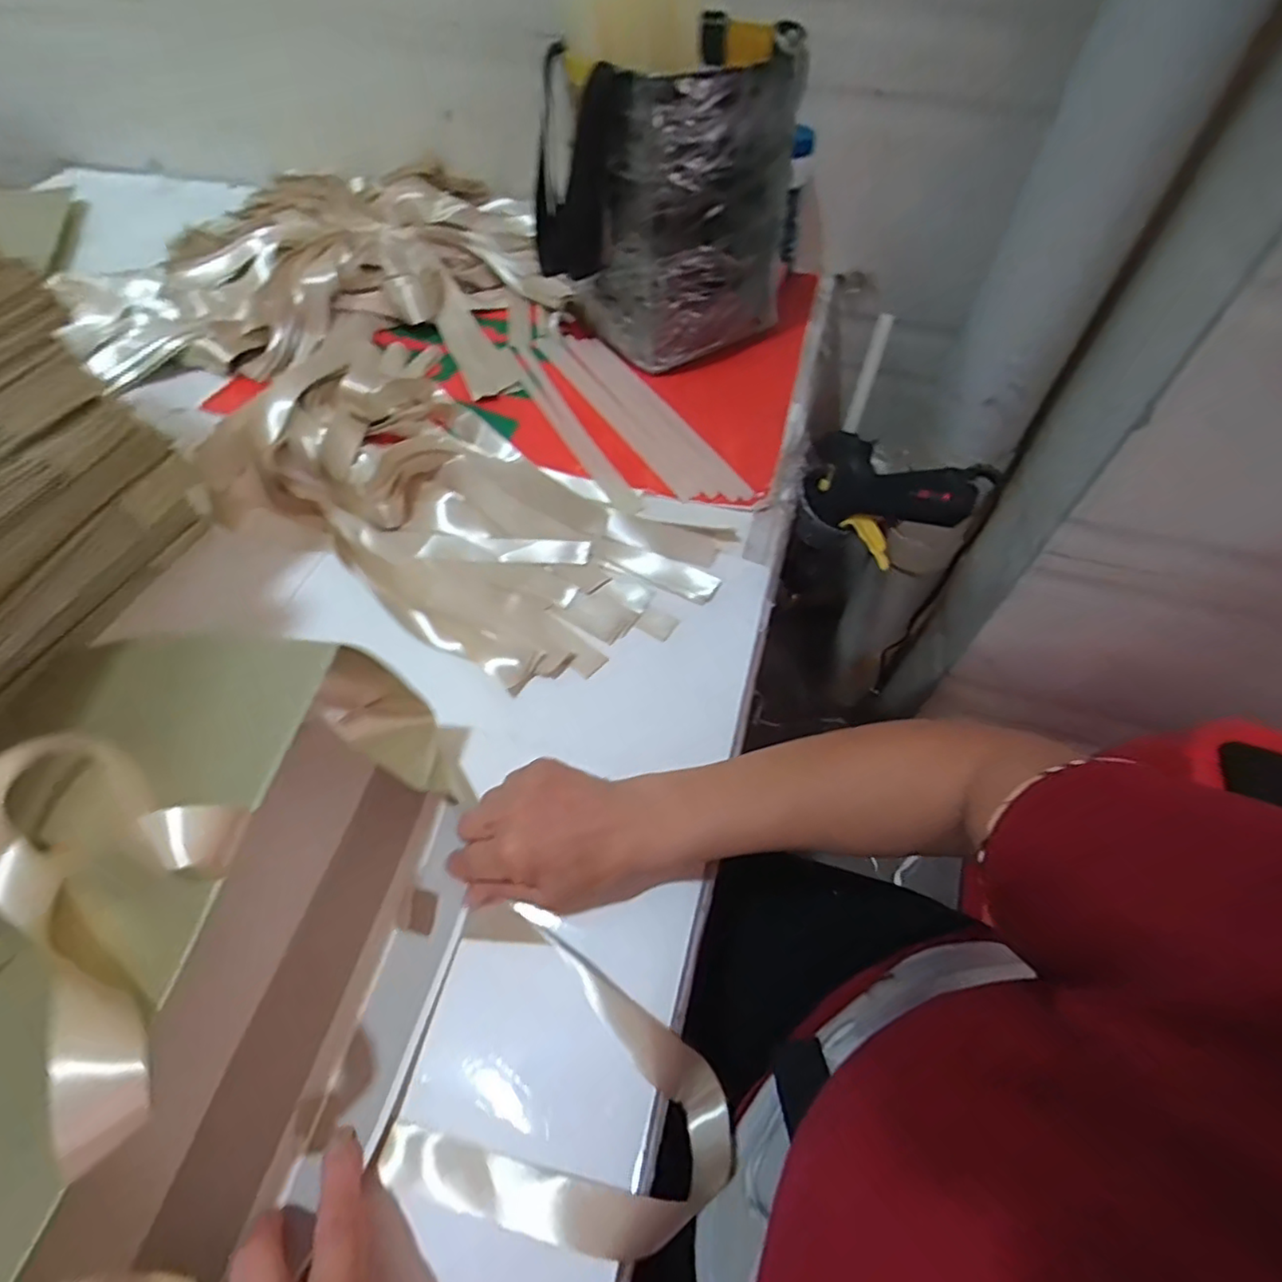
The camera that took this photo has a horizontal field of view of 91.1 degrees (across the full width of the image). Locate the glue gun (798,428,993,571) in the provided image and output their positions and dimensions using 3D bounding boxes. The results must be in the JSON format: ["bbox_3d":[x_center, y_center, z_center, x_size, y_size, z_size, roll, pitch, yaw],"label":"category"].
[{"bbox_3d":[0.221,-0.129,0.567,0.055,0.105,0.179,-33,32,-20],"label":"glue gun"}]

